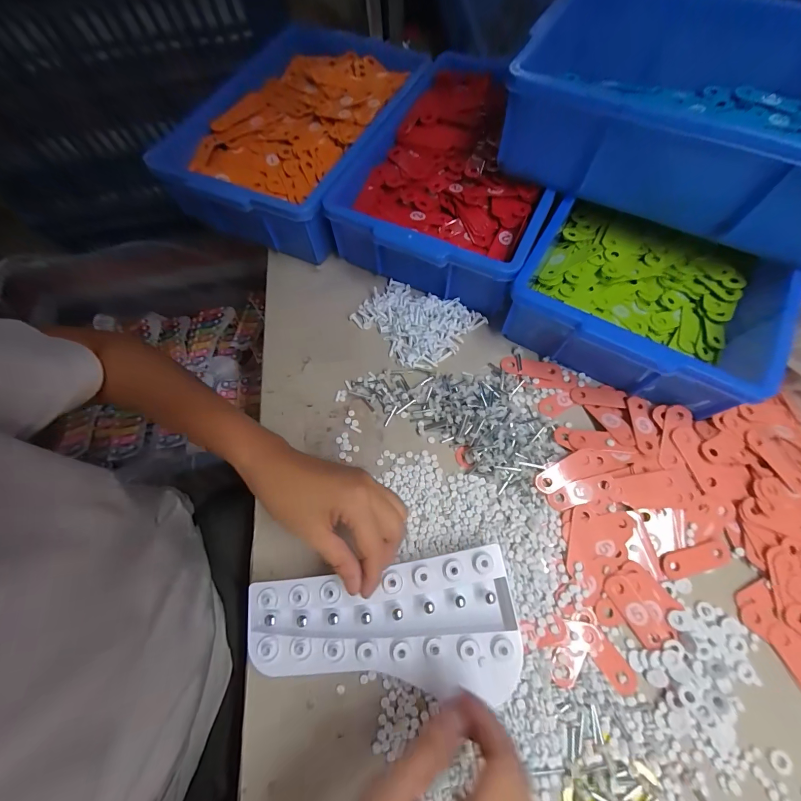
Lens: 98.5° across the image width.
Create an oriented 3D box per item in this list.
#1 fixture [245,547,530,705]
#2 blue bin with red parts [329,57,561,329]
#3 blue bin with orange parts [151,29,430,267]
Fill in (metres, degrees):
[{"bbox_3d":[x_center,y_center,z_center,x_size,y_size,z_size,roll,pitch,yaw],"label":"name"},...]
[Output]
[{"bbox_3d":[-0.016,0.192,0.300,0.223,0.028,0.102,-3,68,0],"label":"fixture"},{"bbox_3d":[0.082,-0.293,0.466,0.239,0.100,0.333,23,71,11],"label":"blue bin with red parts"},{"bbox_3d":[-0.141,-0.382,0.511,0.248,0.109,0.364,22,71,11],"label":"blue bin with orange parts"}]

